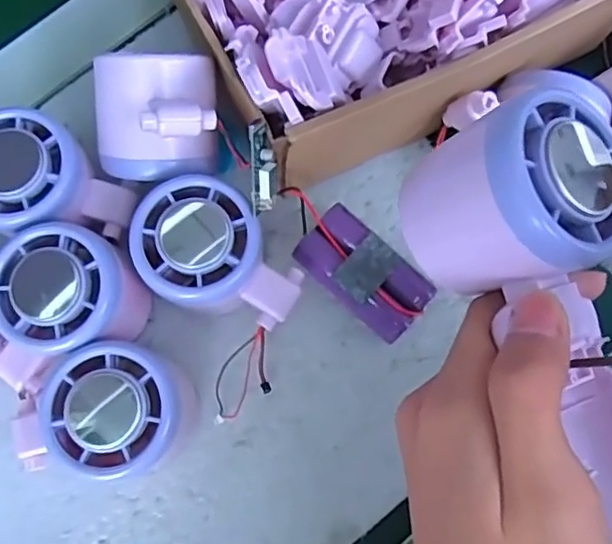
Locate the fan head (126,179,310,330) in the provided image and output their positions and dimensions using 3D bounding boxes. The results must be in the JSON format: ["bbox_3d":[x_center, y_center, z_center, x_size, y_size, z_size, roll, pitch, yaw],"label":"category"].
[{"bbox_3d":[-0.040,-0.003,0.291,0.052,0.051,0.072,-44,81,-7],"label":"fan head"}]

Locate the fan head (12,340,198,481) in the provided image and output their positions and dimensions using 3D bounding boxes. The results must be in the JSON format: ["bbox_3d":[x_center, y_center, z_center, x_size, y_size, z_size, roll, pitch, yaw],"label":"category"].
[{"bbox_3d":[-0.082,0.063,0.277,0.053,0.057,0.058,0,79,1],"label":"fan head"}]

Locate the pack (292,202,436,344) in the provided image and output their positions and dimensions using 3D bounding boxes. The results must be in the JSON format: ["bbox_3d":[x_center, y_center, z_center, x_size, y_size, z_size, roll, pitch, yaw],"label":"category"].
[{"bbox_3d":[0.028,0.000,0.307,0.065,0.013,0.034,43,82,8],"label":"pack"}]

